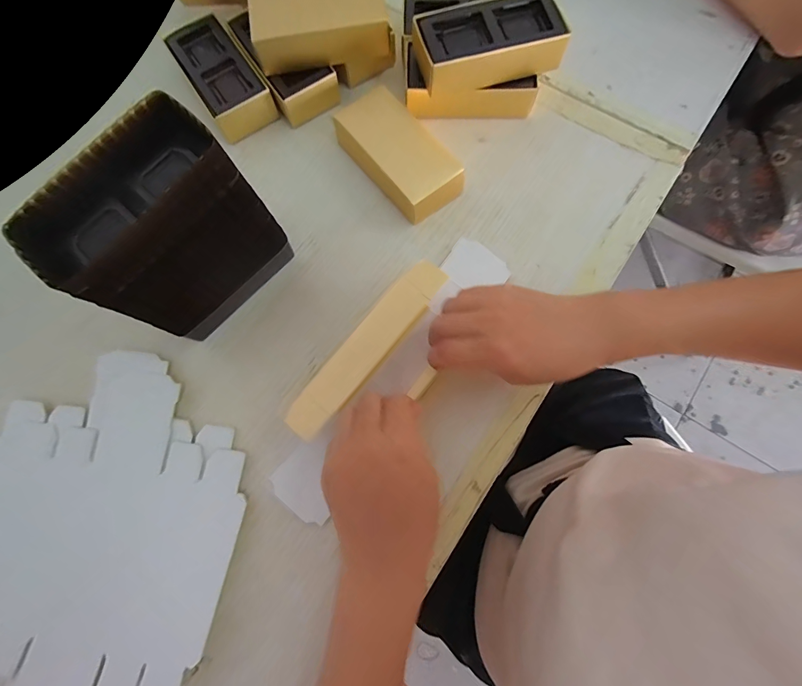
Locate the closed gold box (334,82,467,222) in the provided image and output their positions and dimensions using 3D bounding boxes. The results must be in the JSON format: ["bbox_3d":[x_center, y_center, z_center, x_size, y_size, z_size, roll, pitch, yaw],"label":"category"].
[{"bbox_3d":[-0.002,-0.159,0.326,0.058,0.034,0.122,-37,78,-7],"label":"closed gold box"}]

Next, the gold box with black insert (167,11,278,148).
[{"bbox_3d":[-0.168,-0.248,0.356,0.055,0.029,0.116,-34,77,-6],"label":"gold box with black insert"}]

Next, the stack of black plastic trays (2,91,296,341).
[{"bbox_3d":[-0.149,-0.068,0.262,0.064,0.123,0.117,42,81,11],"label":"stack of black plastic trays"}]

